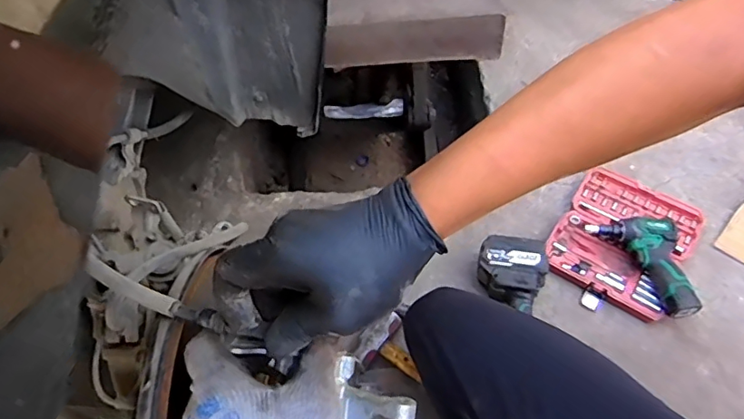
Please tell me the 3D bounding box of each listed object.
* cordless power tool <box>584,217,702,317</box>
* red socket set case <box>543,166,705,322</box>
[{"bbox_3d":[0.551,0.094,1.043,0.117,0.077,0.239,-24,56,-17],"label":"cordless power tool"},{"bbox_3d":[0.535,0.047,1.112,0.255,0.046,0.321,29,57,19],"label":"red socket set case"}]

